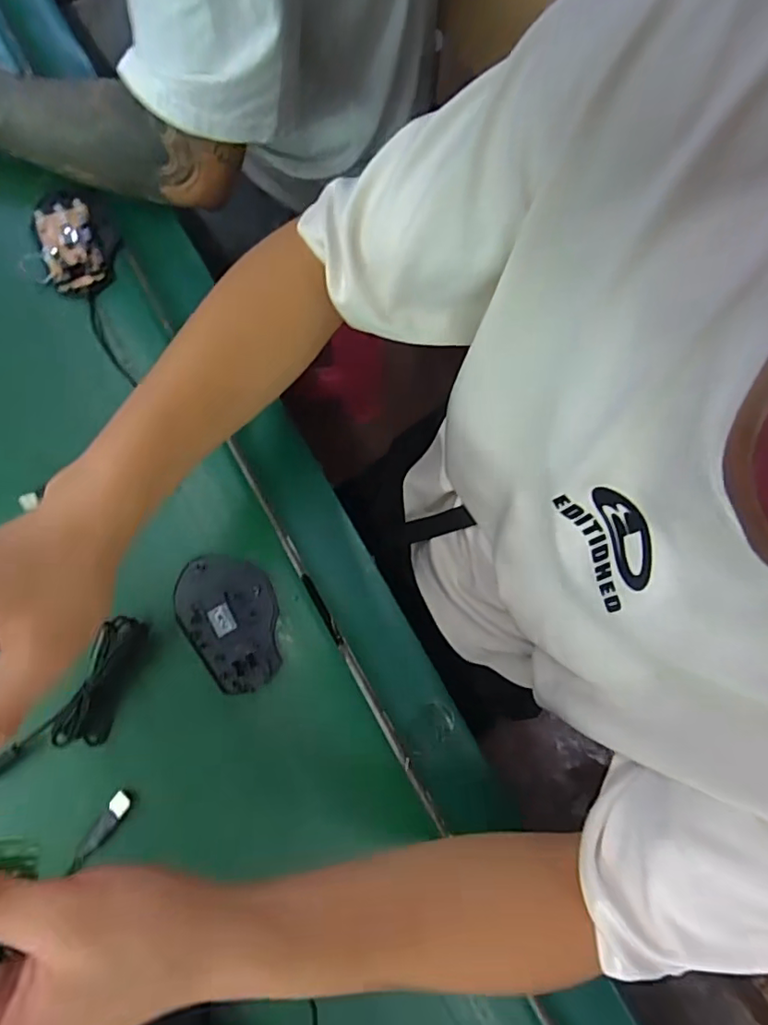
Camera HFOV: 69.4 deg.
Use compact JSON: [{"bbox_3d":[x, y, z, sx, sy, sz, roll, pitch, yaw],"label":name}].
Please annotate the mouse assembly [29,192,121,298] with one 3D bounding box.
[{"bbox_3d":[-0.271,-0.241,0.488,0.066,0.020,0.099,-27,79,-7],"label":"mouse assembly"}]

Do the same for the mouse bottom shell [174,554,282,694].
[{"bbox_3d":[-0.118,0.083,0.434,0.072,0.009,0.107,-28,78,-10],"label":"mouse bottom shell"}]

